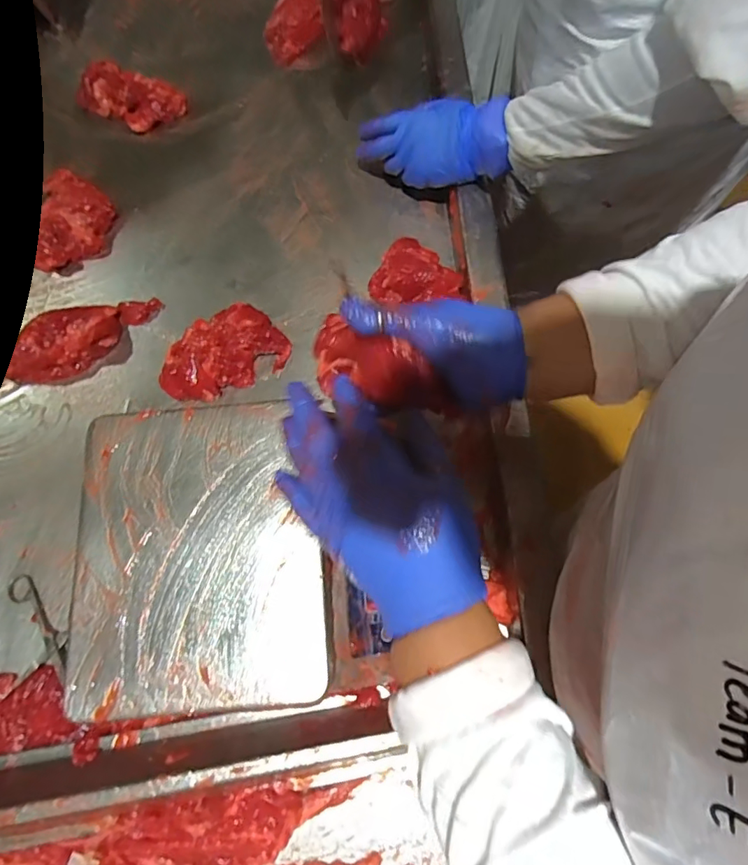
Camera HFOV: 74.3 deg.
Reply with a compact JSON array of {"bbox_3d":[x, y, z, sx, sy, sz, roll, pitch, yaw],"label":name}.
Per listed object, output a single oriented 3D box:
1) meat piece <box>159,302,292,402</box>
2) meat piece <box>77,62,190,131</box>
[{"bbox_3d":[-0.166,-0.087,0.535,0.135,0.032,0.082,-27,73,-8],"label":"meat piece"},{"bbox_3d":[-0.318,-0.443,0.649,0.130,0.029,0.071,30,74,10],"label":"meat piece"}]

